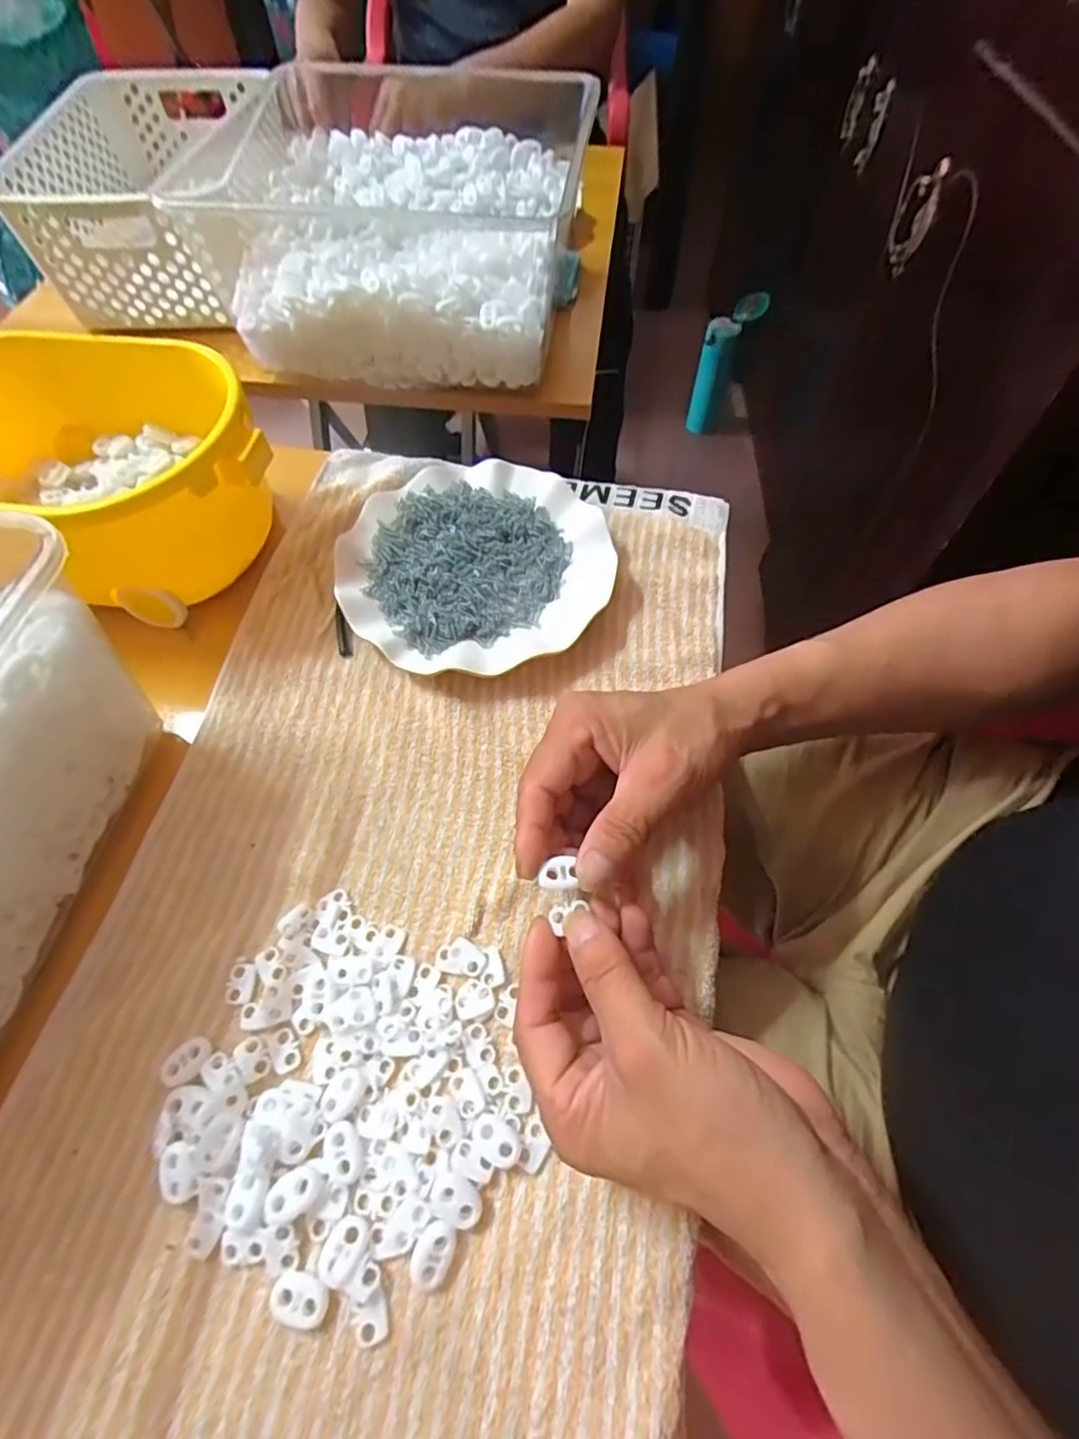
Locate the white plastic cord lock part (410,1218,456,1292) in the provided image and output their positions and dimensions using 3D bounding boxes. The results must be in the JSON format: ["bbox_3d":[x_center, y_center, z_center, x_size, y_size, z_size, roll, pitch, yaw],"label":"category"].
[{"bbox_3d":[-0.042,0.213,0.244,0.015,0.008,0.022,21,63,12],"label":"white plastic cord lock part"}]

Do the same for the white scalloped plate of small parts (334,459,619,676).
[{"bbox_3d":[-0.042,-0.105,0.418,0.180,0.024,0.173,0,60,0],"label":"white scalloped plate of small parts"}]

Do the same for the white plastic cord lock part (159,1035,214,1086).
[{"bbox_3d":[-0.161,0.156,0.279,0.015,0.004,0.022,33,66,17],"label":"white plastic cord lock part"}]

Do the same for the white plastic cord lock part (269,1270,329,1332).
[{"bbox_3d":[-0.094,0.227,0.238,0.023,0.005,0.015,16,62,9],"label":"white plastic cord lock part"}]

